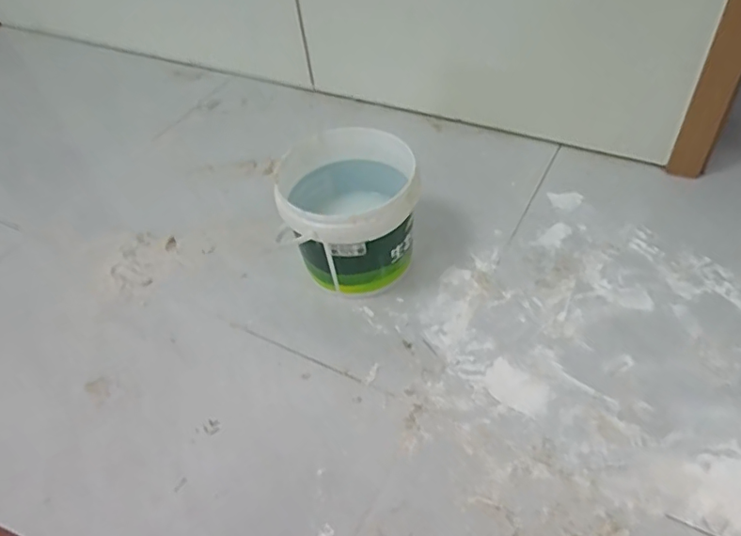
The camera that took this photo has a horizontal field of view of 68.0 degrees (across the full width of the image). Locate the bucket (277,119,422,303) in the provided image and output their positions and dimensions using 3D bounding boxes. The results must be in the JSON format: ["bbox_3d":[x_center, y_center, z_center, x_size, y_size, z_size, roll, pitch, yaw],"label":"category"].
[{"bbox_3d":[-0.035,-0.067,0.813,0.196,0.186,0.180,-8,47,-1],"label":"bucket"}]

